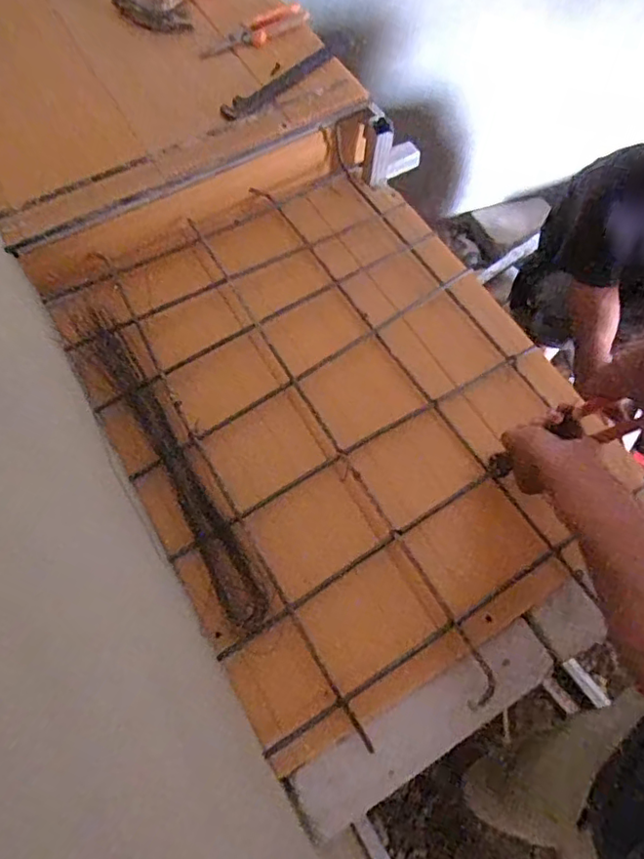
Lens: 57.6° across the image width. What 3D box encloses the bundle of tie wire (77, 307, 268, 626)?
[{"bbox_3d":[-0.180,0.027,0.687,0.042,0.019,0.430,-29,69,-12],"label":"bundle of tie wire"}]

